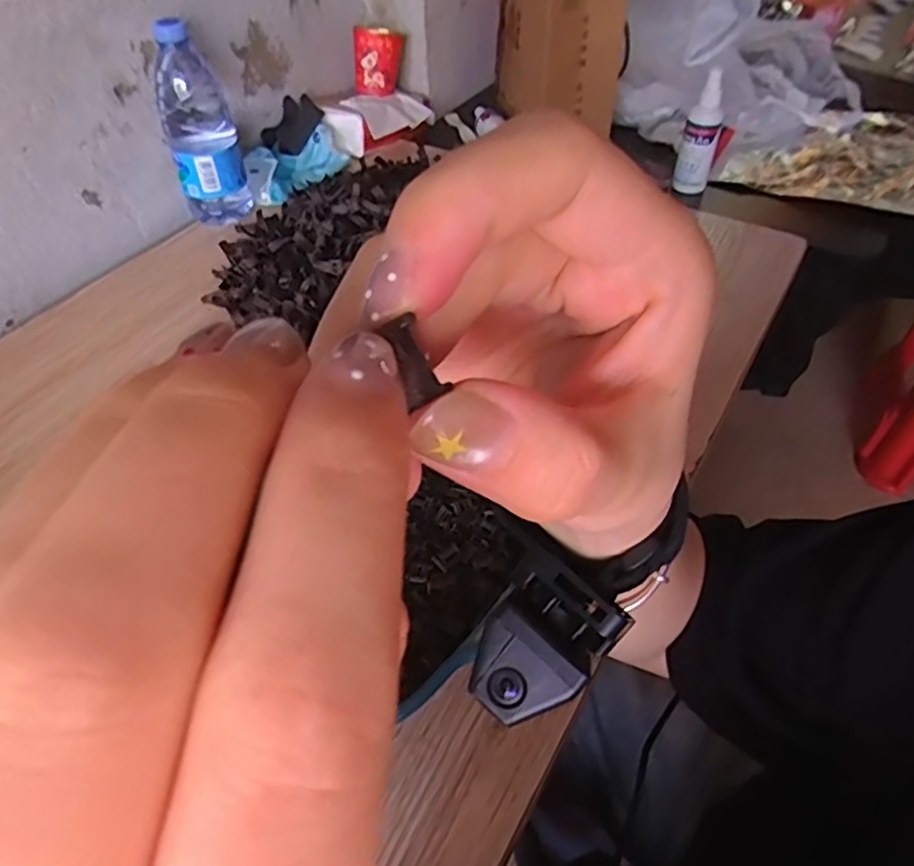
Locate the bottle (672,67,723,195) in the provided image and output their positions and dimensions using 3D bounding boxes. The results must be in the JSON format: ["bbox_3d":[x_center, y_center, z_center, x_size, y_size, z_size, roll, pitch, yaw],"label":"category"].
[{"bbox_3d":[0.281,-0.345,0.764,0.038,0.122,0.034,13,49,14],"label":"bottle"}]

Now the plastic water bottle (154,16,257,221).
[{"bbox_3d":[-0.269,-0.313,0.700,0.072,0.190,0.057,-18,49,-14],"label":"plastic water bottle"}]

